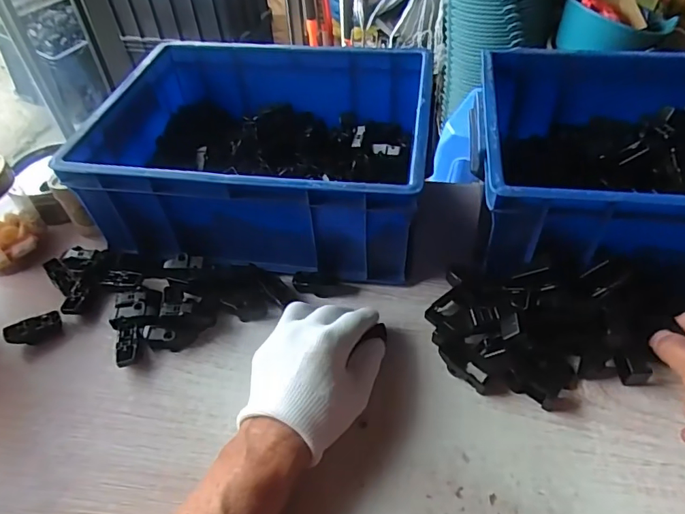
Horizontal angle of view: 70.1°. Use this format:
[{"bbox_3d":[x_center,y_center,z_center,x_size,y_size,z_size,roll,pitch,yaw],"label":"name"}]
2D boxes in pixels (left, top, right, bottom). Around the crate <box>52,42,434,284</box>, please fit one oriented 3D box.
[{"bbox_3d":[-0.081,-0.124,0.552,0.343,0.115,0.268,6,48,9],"label":"crate"}]

